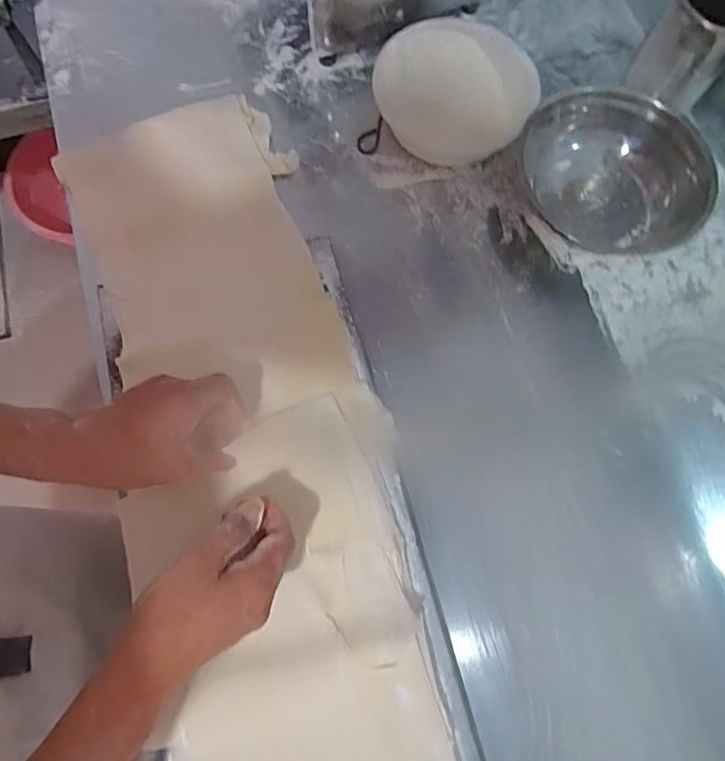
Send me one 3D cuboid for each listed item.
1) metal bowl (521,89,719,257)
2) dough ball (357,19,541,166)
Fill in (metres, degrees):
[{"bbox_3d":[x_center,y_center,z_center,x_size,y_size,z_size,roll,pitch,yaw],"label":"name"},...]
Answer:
[{"bbox_3d":[0.289,-0.250,0.598,0.178,0.084,0.184,3,74,-1],"label":"metal bowl"},{"bbox_3d":[0.112,-0.352,0.633,0.194,0.060,0.173,16,74,3],"label":"dough ball"}]

